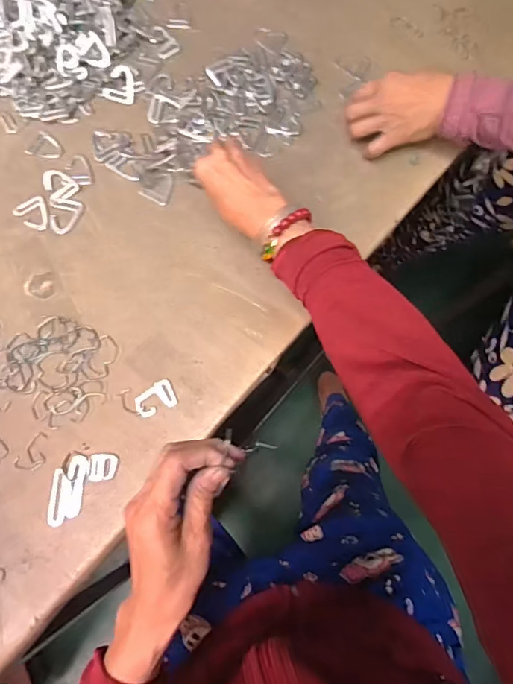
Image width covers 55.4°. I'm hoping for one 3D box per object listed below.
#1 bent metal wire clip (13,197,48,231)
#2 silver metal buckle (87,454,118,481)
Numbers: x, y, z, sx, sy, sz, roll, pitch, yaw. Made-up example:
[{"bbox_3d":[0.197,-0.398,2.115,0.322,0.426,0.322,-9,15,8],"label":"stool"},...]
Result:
[{"bbox_3d":[-0.258,-0.148,0.568,0.035,0.004,0.042,-37,77,-9],"label":"bent metal wire clip"},{"bbox_3d":[-0.157,0.127,0.497,0.029,0.004,0.025,-1,74,1],"label":"silver metal buckle"}]

